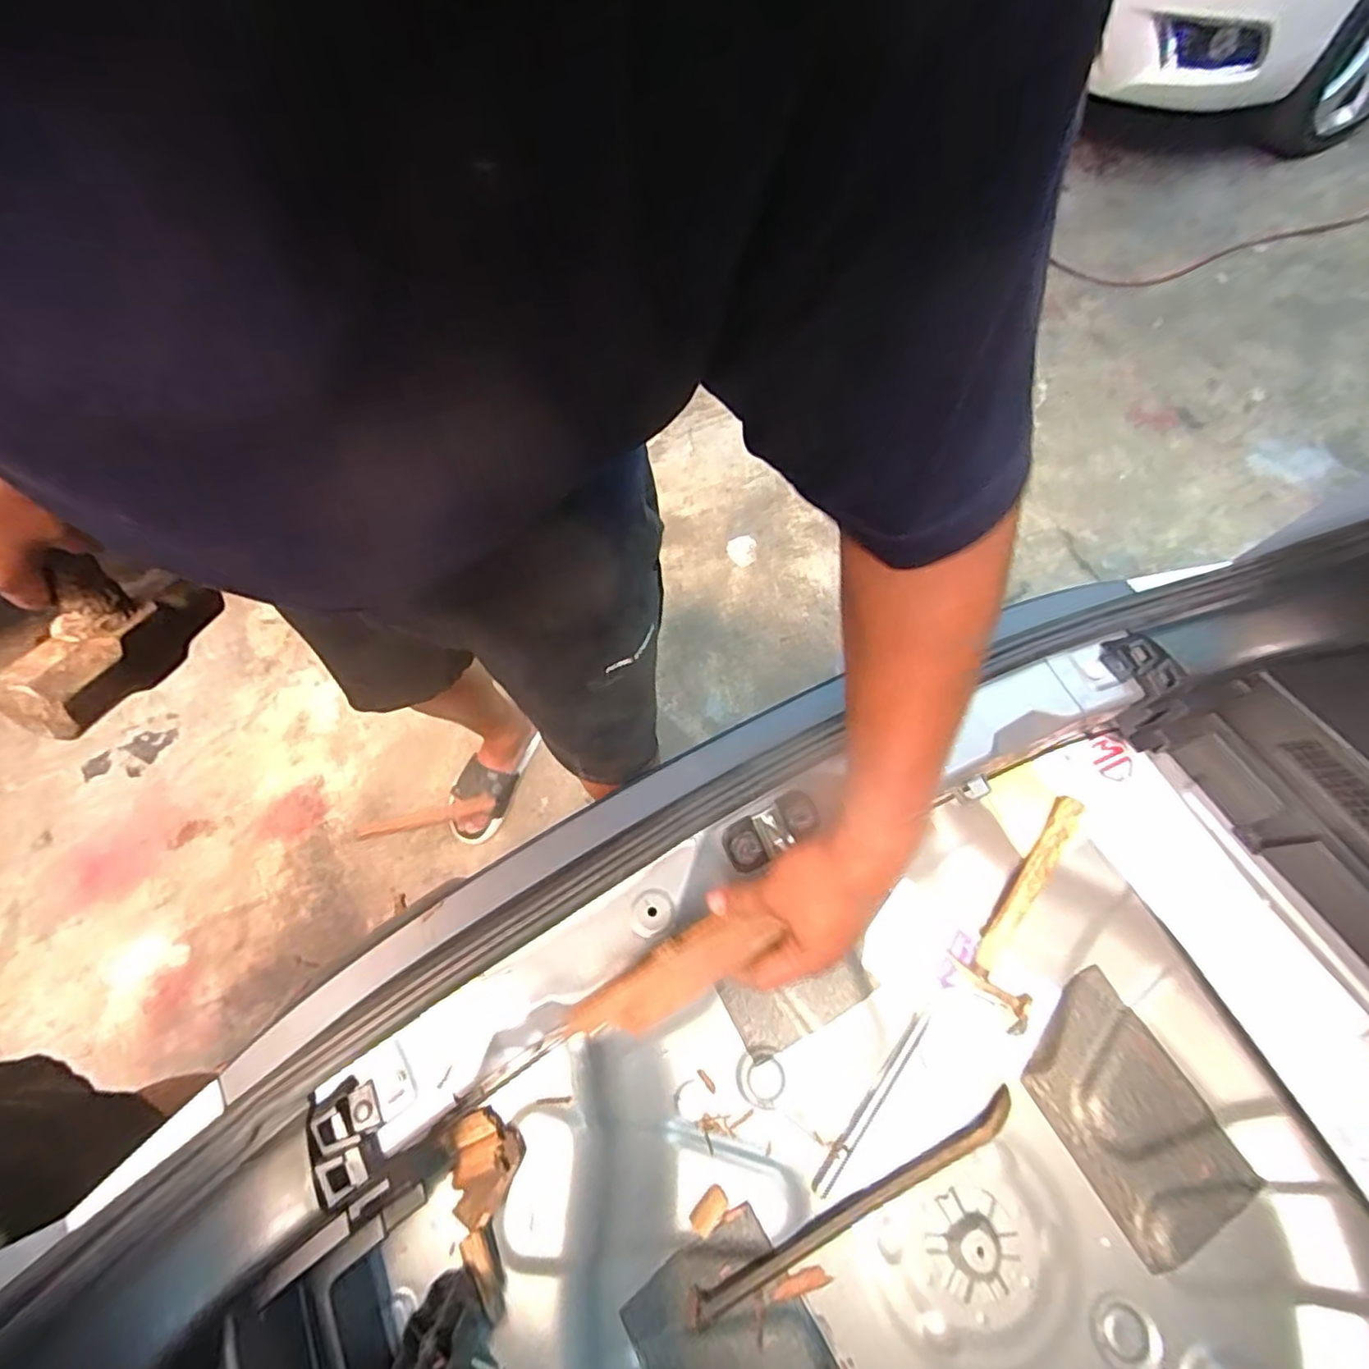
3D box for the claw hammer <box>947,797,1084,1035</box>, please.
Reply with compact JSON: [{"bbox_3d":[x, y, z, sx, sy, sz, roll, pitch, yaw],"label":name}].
[{"bbox_3d":[0.373,0.244,0.689,0.085,0.034,0.251,21,94,10],"label":"claw hammer"}]

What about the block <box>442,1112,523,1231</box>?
[{"bbox_3d":[-0.193,0.438,0.568,0.071,0.028,0.075,25,65,12],"label":"block"}]

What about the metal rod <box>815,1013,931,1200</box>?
[{"bbox_3d":[0.201,0.444,0.665,0.019,0.010,0.207,38,68,18],"label":"metal rod"}]

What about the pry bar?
[{"bbox_3d":[0.174,0.509,0.612,0.365,0.024,0.026,-24,65,-12],"label":"pry bar"}]

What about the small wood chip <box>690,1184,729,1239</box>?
[{"bbox_3d":[0.024,0.519,0.614,0.023,0.004,0.041,36,68,17],"label":"small wood chip"}]

